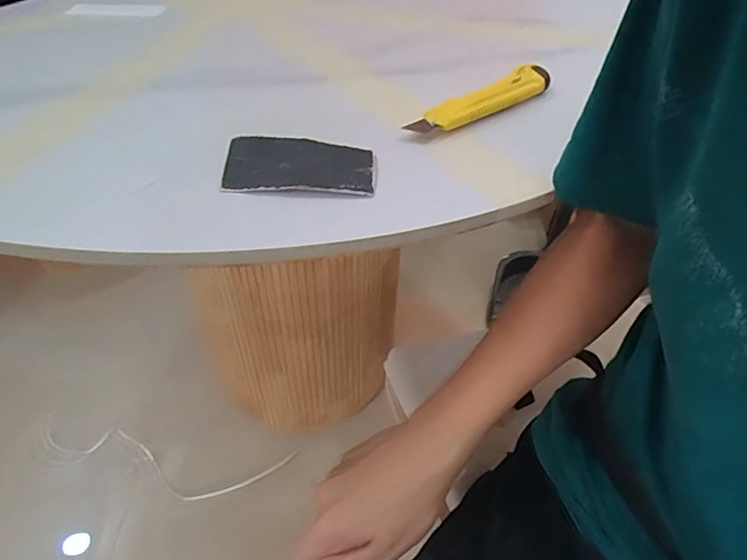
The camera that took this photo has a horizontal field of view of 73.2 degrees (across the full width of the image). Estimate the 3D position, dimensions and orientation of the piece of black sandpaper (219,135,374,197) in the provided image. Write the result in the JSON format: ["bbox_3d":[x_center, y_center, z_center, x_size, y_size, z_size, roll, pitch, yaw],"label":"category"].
[{"bbox_3d":[-0.050,-0.078,0.343,0.102,0.015,0.049,1,44,0],"label":"piece of black sandpaper"}]

